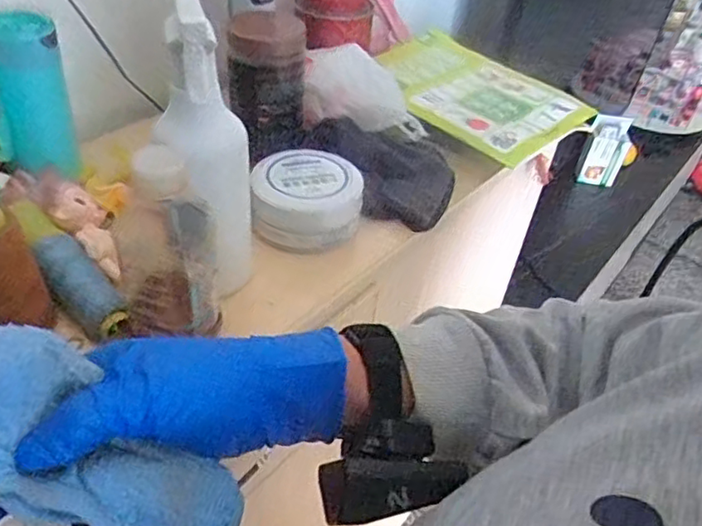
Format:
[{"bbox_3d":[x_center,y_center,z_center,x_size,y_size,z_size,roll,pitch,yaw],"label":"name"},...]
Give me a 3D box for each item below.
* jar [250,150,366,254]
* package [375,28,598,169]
[{"bbox_3d":[-0.041,-0.060,0.588,0.098,0.052,0.093,6,40,-2],"label":"jar"},{"bbox_3d":[0.145,-0.203,0.746,0.237,0.018,0.177,34,52,23],"label":"package"}]

